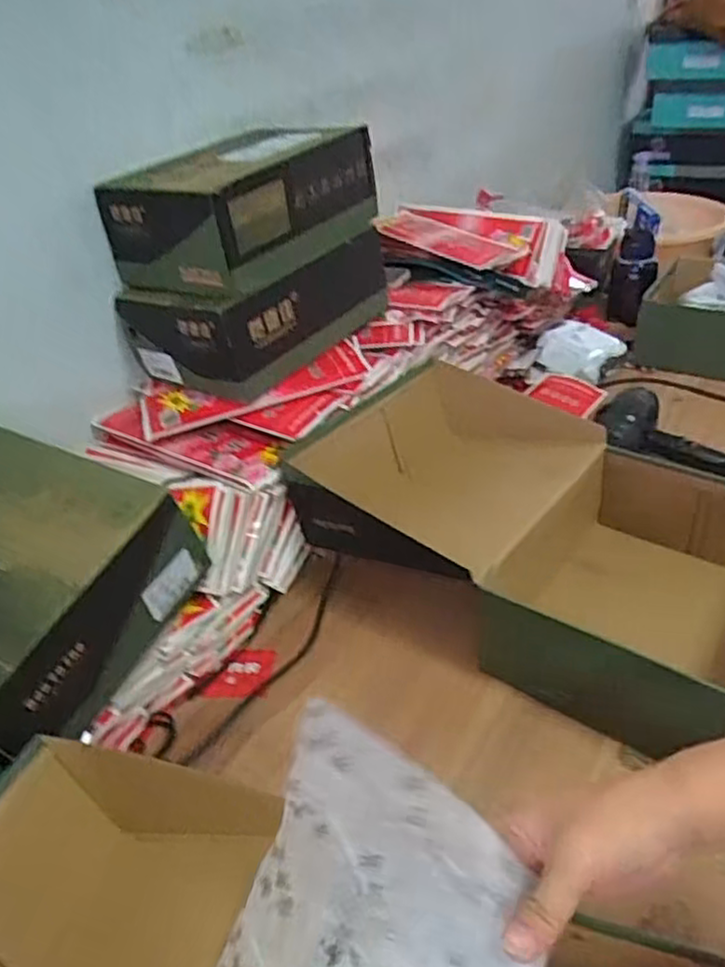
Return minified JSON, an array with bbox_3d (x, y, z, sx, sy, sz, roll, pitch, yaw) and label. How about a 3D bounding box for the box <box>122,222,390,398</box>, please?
[{"bbox_3d":[-0.142,-0.257,1.006,0.205,0.126,0.325,20,42,31],"label":"box"}]

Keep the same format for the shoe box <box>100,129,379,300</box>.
[{"bbox_3d":[-0.158,-0.371,0.948,0.209,0.133,0.303,20,42,31],"label":"shoe box"}]

